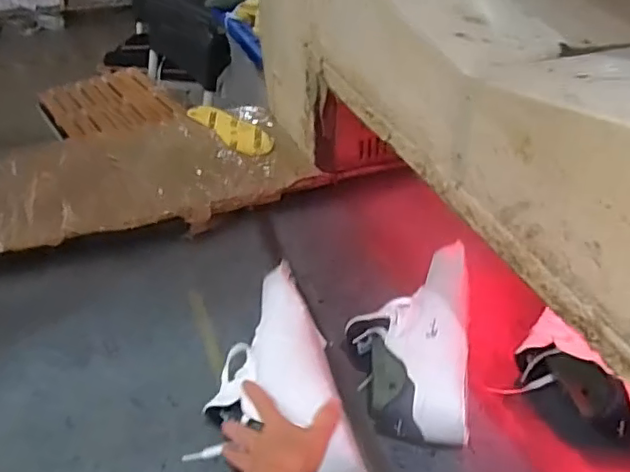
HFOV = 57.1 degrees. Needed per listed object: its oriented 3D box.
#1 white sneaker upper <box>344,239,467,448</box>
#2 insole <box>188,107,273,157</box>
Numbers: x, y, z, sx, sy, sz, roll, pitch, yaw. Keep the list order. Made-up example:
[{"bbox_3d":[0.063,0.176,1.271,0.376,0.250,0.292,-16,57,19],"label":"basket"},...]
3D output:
[{"bbox_3d":[0.108,0.117,0.680,0.134,0.099,0.256,5,39,8],"label":"white sneaker upper"},{"bbox_3d":[-0.166,-0.210,1.112,0.074,0.012,0.258,-28,48,-31],"label":"insole"}]

